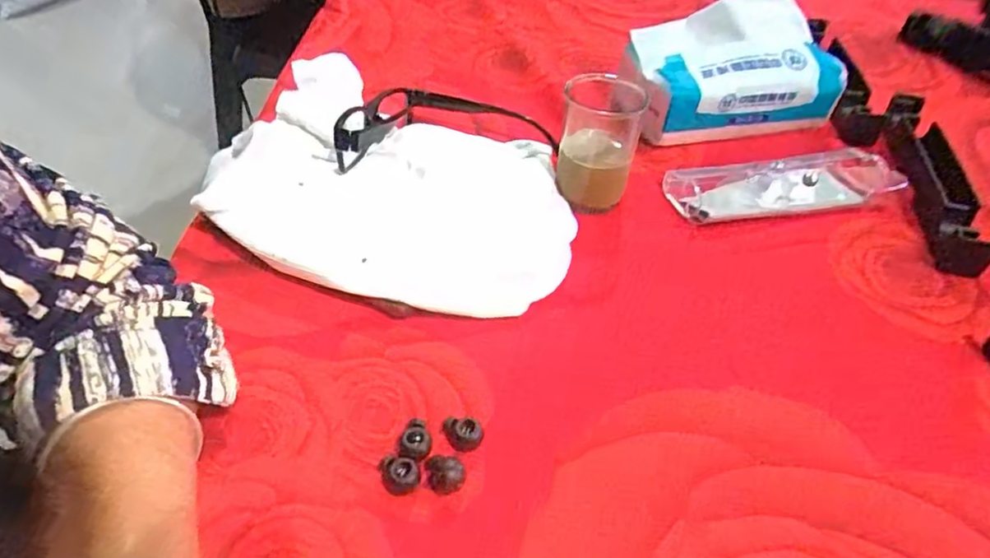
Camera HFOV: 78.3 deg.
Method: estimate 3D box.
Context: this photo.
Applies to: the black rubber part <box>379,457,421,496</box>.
[{"bbox_3d":[-0.043,0.089,0.277,0.016,0.010,0.015,0,44,0],"label":"black rubber part"}]

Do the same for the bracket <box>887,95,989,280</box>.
[{"bbox_3d":[0.314,-0.075,0.441,0.032,0.026,0.187,10,45,10],"label":"bracket"}]

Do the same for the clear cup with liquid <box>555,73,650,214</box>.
[{"bbox_3d":[0.069,-0.089,0.410,0.049,0.079,0.059,8,45,7],"label":"clear cup with liquid"}]

